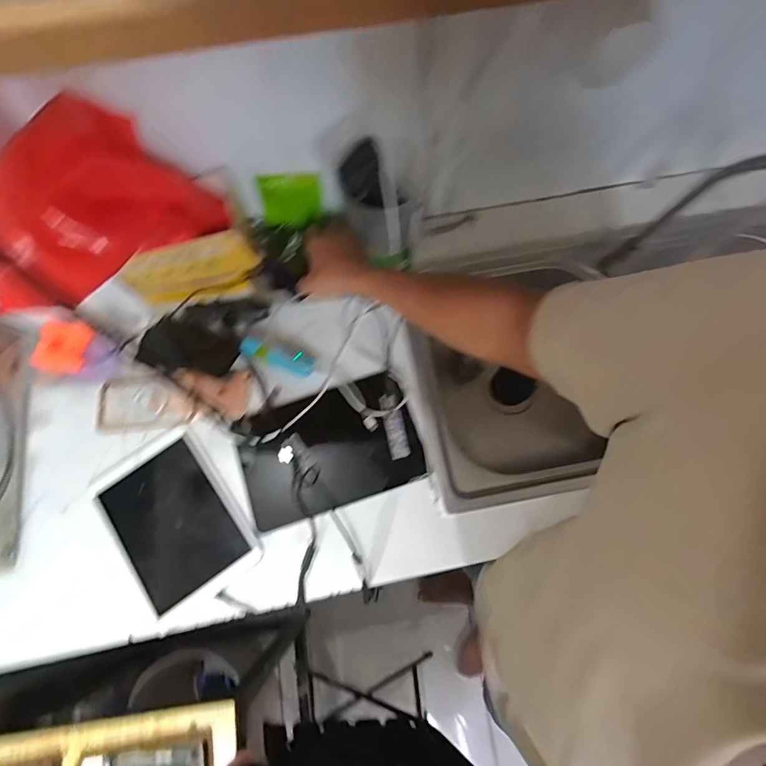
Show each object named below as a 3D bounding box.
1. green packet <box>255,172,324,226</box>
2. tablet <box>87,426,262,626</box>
[{"bbox_3d":[-0.142,-0.284,0.671,0.099,0.078,0.004,1,47,8],"label":"green packet"},{"bbox_3d":[-0.316,0.204,0.653,0.173,0.006,0.247,-36,77,-9],"label":"tablet"}]

